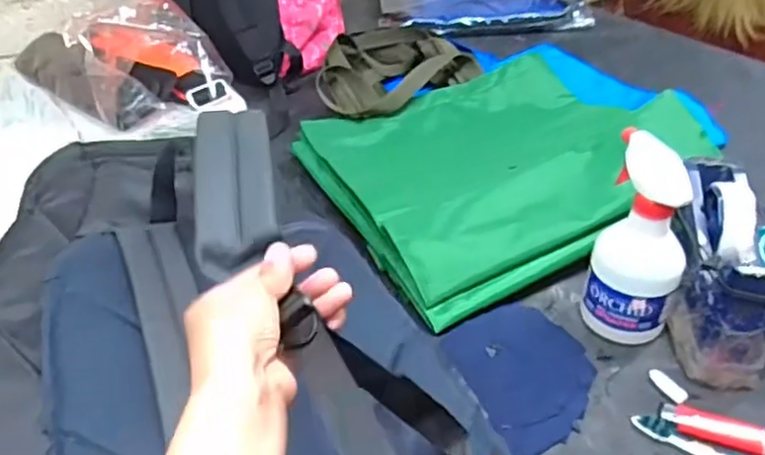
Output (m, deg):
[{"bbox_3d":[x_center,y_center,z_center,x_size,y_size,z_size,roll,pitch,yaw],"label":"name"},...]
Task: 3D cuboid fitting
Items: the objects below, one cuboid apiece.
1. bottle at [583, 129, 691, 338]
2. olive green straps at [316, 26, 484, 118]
[{"bbox_3d":[0.230,0.018,0.585,0.079,0.186,0.068,18,42,23],"label":"bottle"},{"bbox_3d":[0.012,-0.237,0.968,0.230,0.051,0.183,-22,43,-25],"label":"olive green straps"}]

